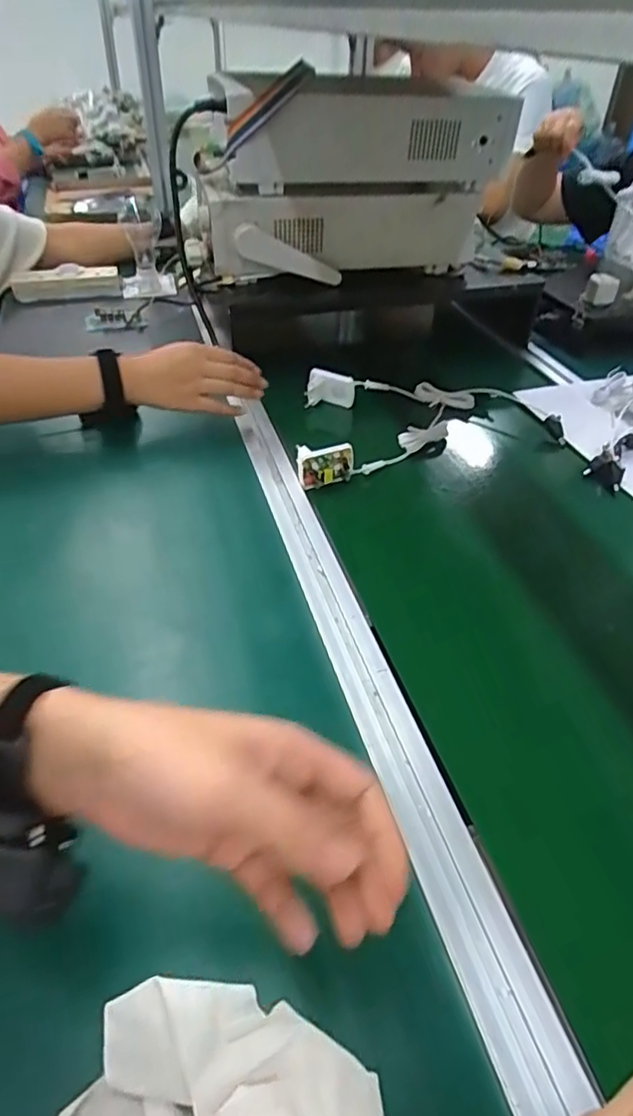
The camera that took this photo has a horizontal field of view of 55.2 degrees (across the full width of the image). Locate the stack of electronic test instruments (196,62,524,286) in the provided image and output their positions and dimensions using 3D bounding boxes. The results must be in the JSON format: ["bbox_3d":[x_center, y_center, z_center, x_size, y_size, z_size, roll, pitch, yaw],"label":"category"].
[{"bbox_3d":[0.045,-0.519,0.821,0.395,0.202,0.187,-16,45,-21],"label":"stack of electronic test instruments"}]

